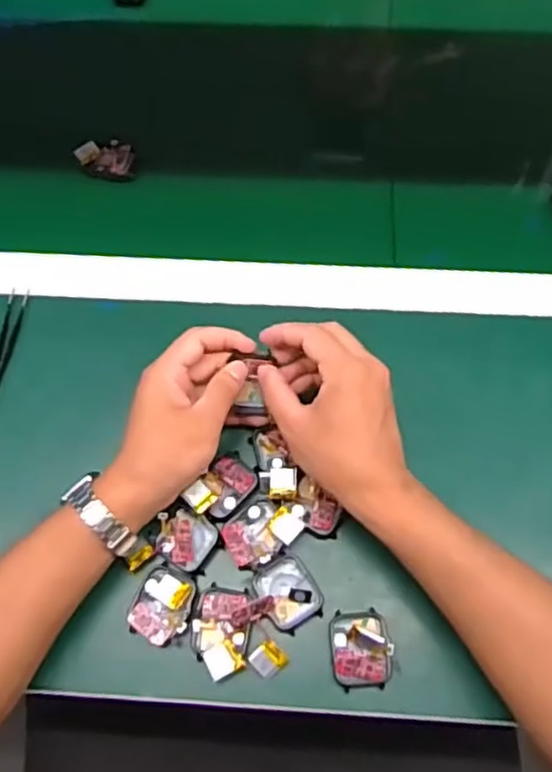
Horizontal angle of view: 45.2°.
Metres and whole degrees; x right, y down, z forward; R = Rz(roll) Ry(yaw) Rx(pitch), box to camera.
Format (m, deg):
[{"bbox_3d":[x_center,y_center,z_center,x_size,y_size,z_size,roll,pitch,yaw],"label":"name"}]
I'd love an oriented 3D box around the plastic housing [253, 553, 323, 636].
[{"bbox_3d":[0.009,0.140,0.454,0.039,0.010,0.047,-28,68,-11],"label":"plastic housing"}]

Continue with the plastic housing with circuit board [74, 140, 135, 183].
[{"bbox_3d":[-0.158,-0.210,0.618,0.054,0.017,0.035,7,66,4],"label":"plastic housing with circuit board"}]

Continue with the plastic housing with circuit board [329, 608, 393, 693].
[{"bbox_3d":[0.056,0.171,0.432,0.038,0.014,0.047,-3,66,0],"label":"plastic housing with circuit board"}]

